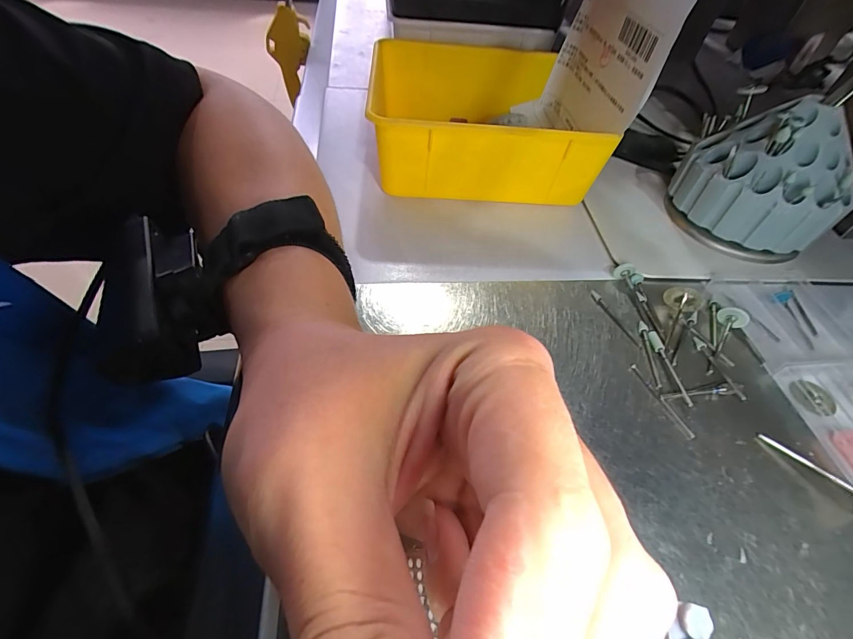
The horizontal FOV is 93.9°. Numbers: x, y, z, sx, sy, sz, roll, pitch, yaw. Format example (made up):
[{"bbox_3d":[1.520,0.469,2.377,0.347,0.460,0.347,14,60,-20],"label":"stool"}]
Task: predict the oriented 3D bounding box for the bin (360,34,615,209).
[{"bbox_3d":[0.040,-0.170,0.330,0.155,0.064,0.171,1,51,-6],"label":"bin"}]

